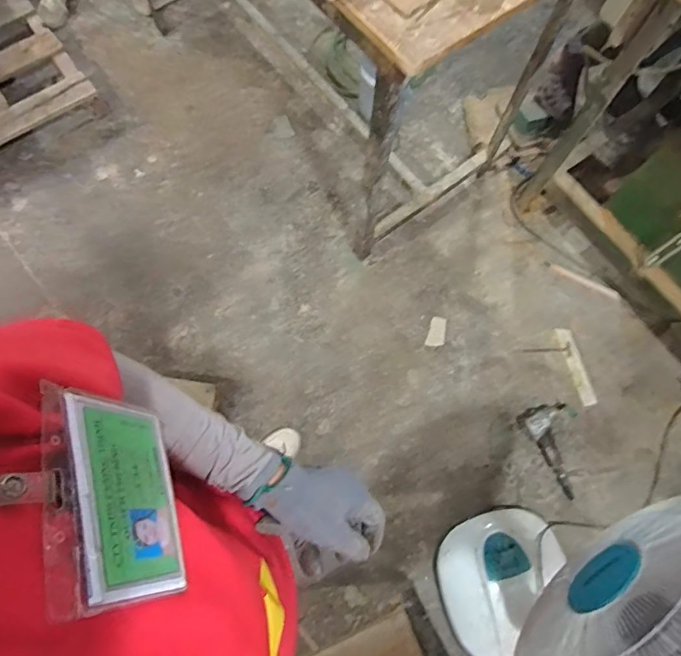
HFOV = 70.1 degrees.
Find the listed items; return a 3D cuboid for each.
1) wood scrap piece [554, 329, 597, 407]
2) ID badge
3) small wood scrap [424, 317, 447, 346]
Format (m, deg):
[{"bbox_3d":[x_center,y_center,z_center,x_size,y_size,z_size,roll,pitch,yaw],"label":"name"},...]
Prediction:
[{"bbox_3d":[0.693,0.112,1.431,0.045,0.011,0.236,-8,72,-5],"label":"wood scrap piece"},{"bbox_3d":[-0.108,0.079,0.233,0.004,0.080,0.097,-25,66,10],"label":"ID badge"},{"bbox_3d":[0.290,0.012,1.459,0.054,0.006,0.095,14,71,2],"label":"small wood scrap"}]

